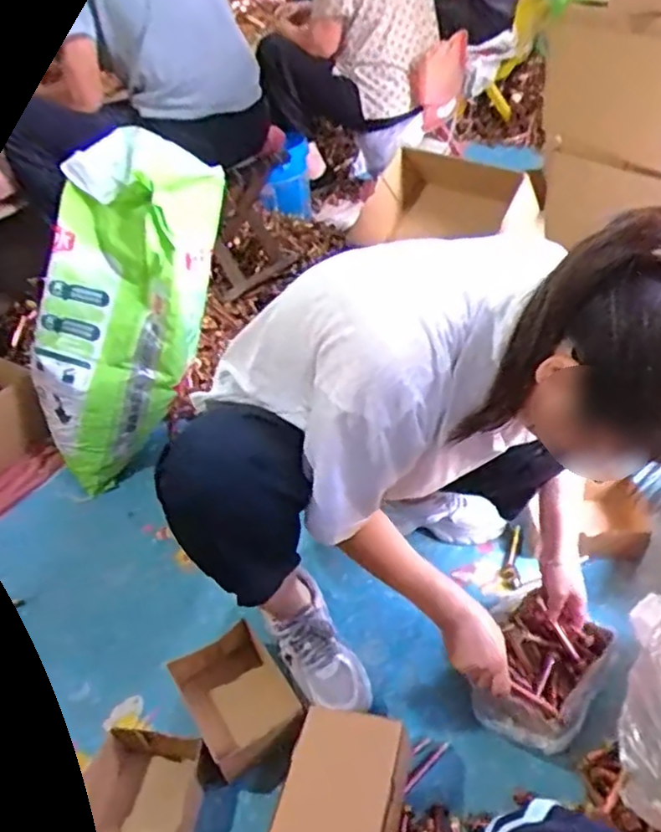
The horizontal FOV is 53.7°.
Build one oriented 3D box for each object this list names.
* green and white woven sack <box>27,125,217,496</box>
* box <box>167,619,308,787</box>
[{"bbox_3d":[-0.408,-0.194,1.285,0.235,0.667,0.271,24,14,32],"label":"green and white woven sack"},{"bbox_3d":[-0.124,0.402,0.921,0.135,0.069,0.188,-26,43,-22],"label":"box"}]

